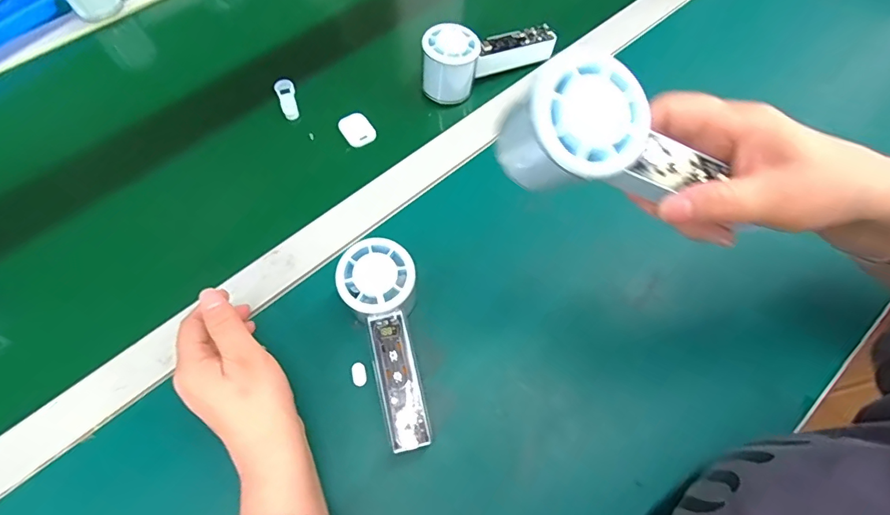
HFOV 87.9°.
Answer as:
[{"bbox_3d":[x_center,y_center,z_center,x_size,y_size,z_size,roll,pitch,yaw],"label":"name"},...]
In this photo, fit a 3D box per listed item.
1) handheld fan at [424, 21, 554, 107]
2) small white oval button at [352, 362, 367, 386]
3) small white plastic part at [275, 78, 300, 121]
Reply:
[{"bbox_3d":[0.046,-0.221,0.492,0.149,0.061,0.047,-27,65,-13],"label":"handheld fan"},{"bbox_3d":[-0.068,0.091,0.363,0.010,0.004,0.018,-13,63,-6],"label":"small white oval button"},{"bbox_3d":[-0.168,-0.171,0.497,0.020,0.013,0.049,-23,64,-11],"label":"small white plastic part"}]

